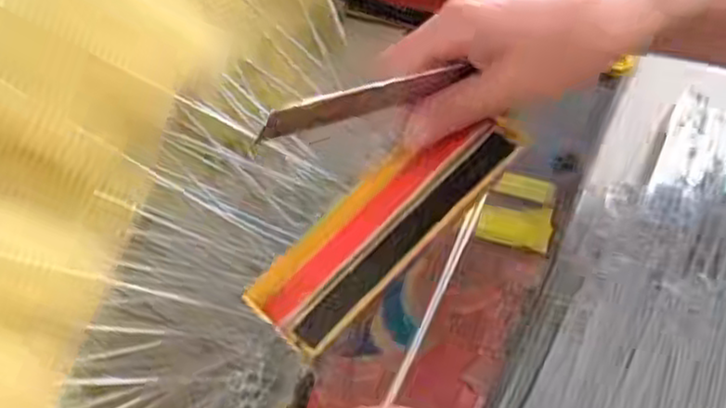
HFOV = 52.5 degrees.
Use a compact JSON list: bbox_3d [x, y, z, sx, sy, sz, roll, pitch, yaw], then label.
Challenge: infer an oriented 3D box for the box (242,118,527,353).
[{"bbox_3d":[0.009,0.009,0.337,0.133,0.016,0.046,-43,67,-9],"label":"box"}]

